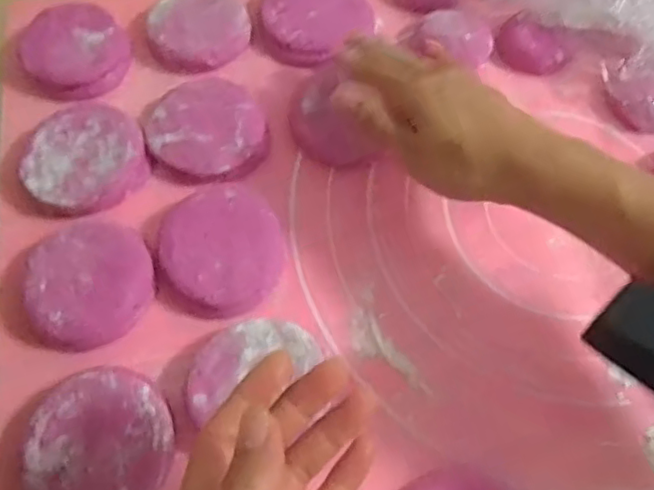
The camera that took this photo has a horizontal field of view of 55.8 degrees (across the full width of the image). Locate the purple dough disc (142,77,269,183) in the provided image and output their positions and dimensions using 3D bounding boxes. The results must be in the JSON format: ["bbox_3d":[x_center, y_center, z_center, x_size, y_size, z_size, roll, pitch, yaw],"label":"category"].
[{"bbox_3d":[-0.079,-0.075,0.404,0.074,0.015,0.083,-23,66,-12],"label":"purple dough disc"}]

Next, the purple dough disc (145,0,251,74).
[{"bbox_3d":[-0.095,-0.158,0.448,0.071,0.015,0.079,-34,69,-17],"label":"purple dough disc"}]

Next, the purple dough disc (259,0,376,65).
[{"bbox_3d":[-0.012,-0.167,0.452,0.075,0.017,0.073,0,63,-1],"label":"purple dough disc"}]

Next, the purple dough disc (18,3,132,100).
[{"bbox_3d":[-0.173,-0.135,0.429,0.068,0.022,0.074,0,63,-1],"label":"purple dough disc"}]

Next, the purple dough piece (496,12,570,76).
[{"bbox_3d":[0.146,-0.143,0.443,0.052,0.019,0.036,40,69,17],"label":"purple dough piece"}]

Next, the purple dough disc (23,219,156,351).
[{"bbox_3d":[-0.135,0.020,0.354,0.067,0.019,0.074,-14,64,-8],"label":"purple dough disc"}]

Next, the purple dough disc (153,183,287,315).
[{"bbox_3d":[-0.063,0.004,0.367,0.072,0.018,0.078,0,63,-1],"label":"purple dough disc"}]

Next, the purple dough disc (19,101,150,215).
[{"bbox_3d":[-0.153,-0.057,0.391,0.072,0.017,0.077,0,63,-1],"label":"purple dough disc"}]

